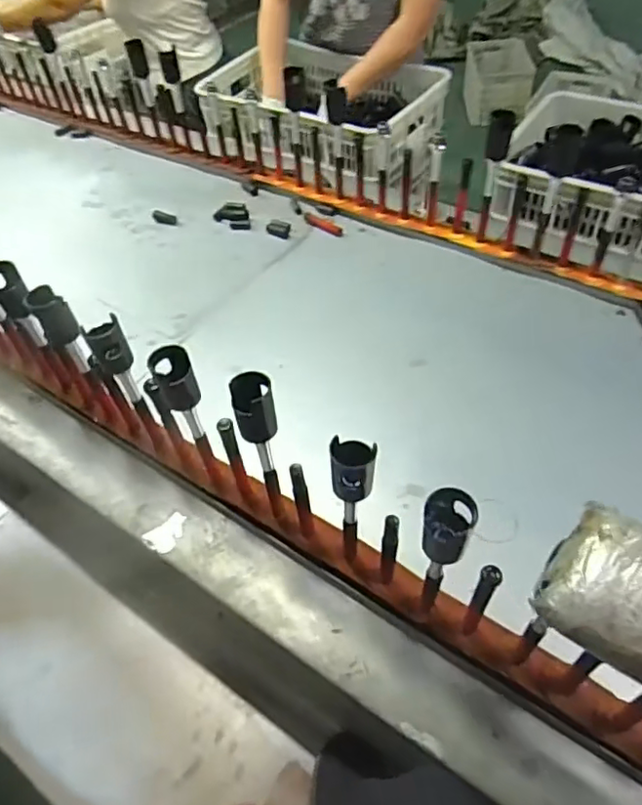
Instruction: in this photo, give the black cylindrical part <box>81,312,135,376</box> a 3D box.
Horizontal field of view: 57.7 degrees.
[{"bbox_3d":[-0.247,-0.064,0.685,0.041,0.072,0.038,-2,50,2],"label":"black cylindrical part"}]

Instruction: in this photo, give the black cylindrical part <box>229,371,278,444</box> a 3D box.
[{"bbox_3d":[-0.067,0.007,0.593,0.040,0.071,0.041,-2,50,2],"label":"black cylindrical part"}]

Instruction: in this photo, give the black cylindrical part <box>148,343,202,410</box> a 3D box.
[{"bbox_3d":[-0.161,-0.025,0.650,0.042,0.078,0.039,-2,50,2],"label":"black cylindrical part"}]

